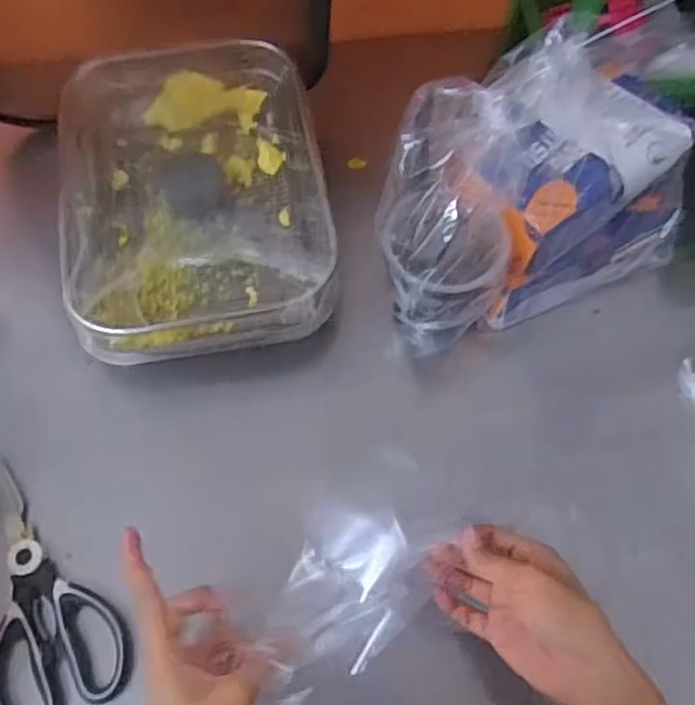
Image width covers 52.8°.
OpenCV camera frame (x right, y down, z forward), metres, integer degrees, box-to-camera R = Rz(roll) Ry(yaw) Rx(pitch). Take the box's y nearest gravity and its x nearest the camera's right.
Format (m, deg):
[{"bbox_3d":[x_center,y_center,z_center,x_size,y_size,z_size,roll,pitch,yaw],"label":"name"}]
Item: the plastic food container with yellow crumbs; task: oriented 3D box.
[{"bbox_3d":[-0.130,-0.135,0.610,0.212,0.069,0.297,-10,64,-5],"label":"plastic food container with yellow crumbs"}]

